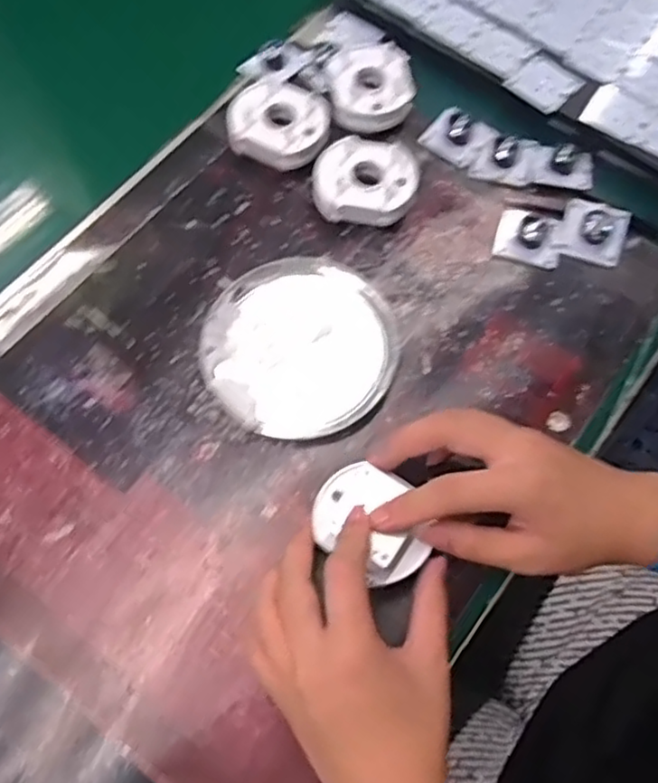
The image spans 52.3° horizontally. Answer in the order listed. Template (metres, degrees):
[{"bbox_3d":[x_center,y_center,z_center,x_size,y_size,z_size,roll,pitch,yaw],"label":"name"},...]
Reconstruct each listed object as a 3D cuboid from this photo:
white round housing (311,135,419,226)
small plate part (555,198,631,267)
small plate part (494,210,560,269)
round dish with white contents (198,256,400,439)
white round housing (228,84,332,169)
[{"bbox_3d":[0.026,-0.151,0.491,0.074,0.033,0.060,5,69,0],"label":"white round housing"},{"bbox_3d":[0.194,-0.117,0.491,0.046,0.014,0.043,18,70,5],"label":"small plate part"},{"bbox_3d":[0.146,-0.113,0.487,0.045,0.009,0.041,14,70,3],"label":"small plate part"},{"bbox_3d":[-0.021,-0.032,0.453,0.126,0.014,0.124,1,70,-2],"label":"round dish with white contents"},{"bbox_3d":[-0.037,-0.203,0.513,0.075,0.032,0.065,22,70,6],"label":"white round housing"}]

